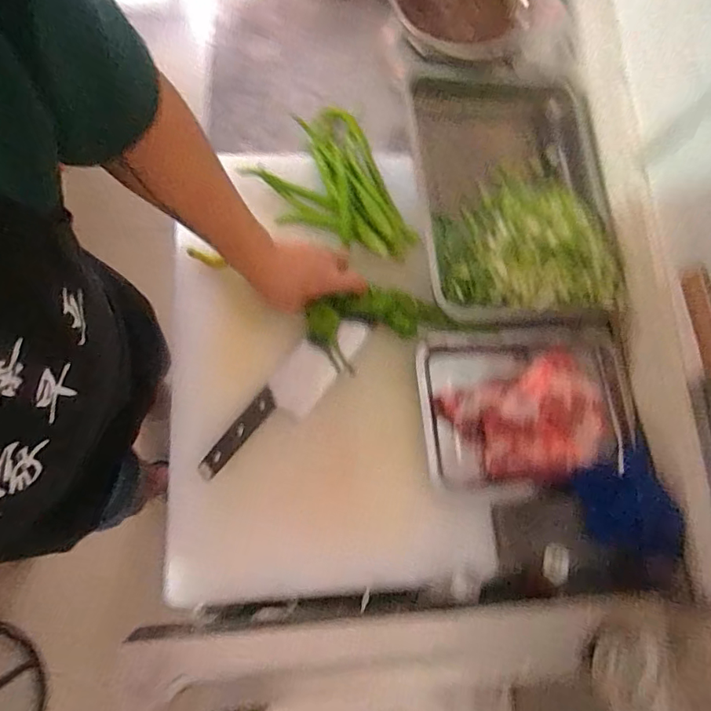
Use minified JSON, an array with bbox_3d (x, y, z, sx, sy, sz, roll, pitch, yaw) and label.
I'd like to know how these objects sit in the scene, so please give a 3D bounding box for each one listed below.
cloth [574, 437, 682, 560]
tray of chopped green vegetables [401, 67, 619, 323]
[{"bbox_3d":[0.342,0.181,0.624,0.108,0.061,0.128,-1,77,-5],"label":"cloth"},{"bbox_3d":[0.232,-0.242,0.727,0.287,0.076,0.403,-2,77,-6],"label":"tray of chopped green vegetables"}]

